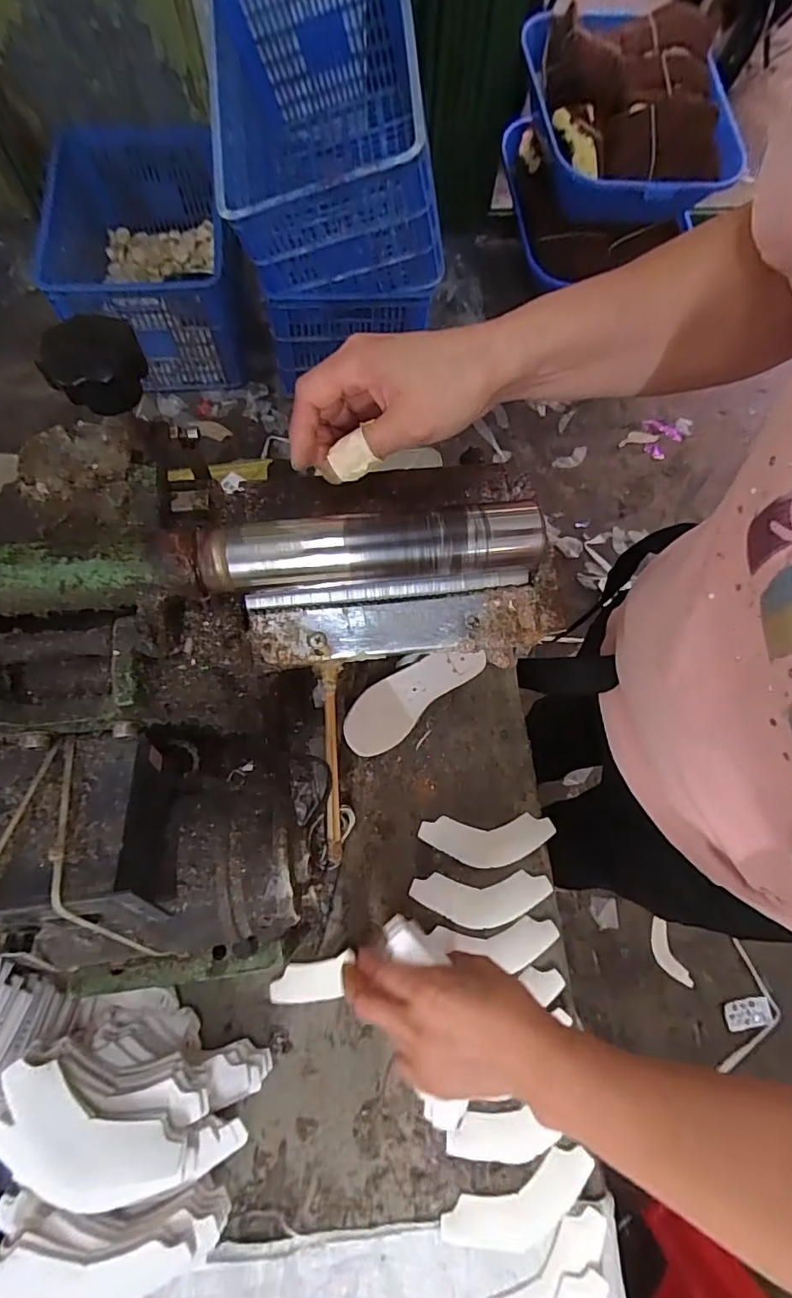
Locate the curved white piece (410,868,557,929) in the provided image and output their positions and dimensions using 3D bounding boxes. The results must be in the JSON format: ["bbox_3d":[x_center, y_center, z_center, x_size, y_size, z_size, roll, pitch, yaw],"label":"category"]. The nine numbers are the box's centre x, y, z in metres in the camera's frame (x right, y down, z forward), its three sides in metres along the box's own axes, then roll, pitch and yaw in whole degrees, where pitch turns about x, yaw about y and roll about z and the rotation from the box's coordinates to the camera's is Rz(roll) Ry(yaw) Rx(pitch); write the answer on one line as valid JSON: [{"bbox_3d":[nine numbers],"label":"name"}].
[{"bbox_3d":[0.073,0.213,0.453,0.115,0.005,0.041,0,71,-3],"label":"curved white piece"}]

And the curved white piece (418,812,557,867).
[{"bbox_3d":[0.081,0.169,0.469,0.116,0.004,0.041,-1,71,-3],"label":"curved white piece"}]

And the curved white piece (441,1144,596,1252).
[{"bbox_3d":[0.092,0.406,0.387,0.113,0.008,0.042,-21,73,-9],"label":"curved white piece"}]

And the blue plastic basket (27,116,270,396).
[{"bbox_3d":[-0.631,-0.989,1.399,0.488,0.295,0.552,-16,72,-9],"label":"blue plastic basket"}]

